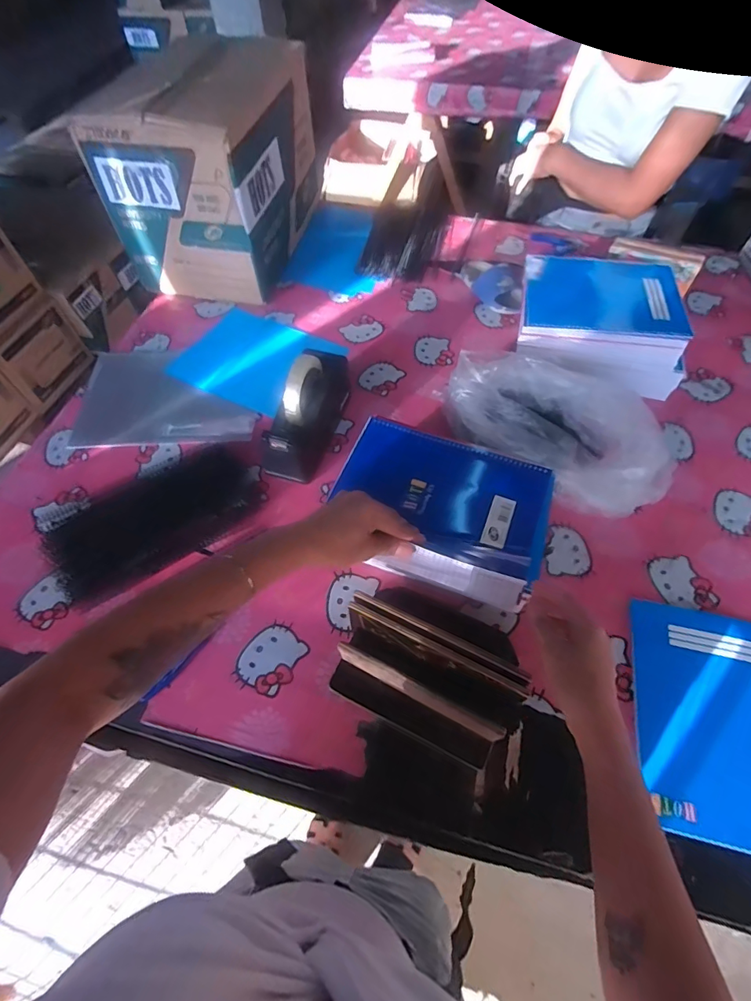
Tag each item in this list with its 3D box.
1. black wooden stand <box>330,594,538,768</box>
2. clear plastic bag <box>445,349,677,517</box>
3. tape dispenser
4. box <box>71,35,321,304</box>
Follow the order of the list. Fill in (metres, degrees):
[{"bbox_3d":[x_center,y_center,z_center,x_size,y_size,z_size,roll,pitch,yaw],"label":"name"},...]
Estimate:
[{"bbox_3d":[0.054,0.201,0.504,0.206,0.114,0.089,22,61,14],"label":"black wooden stand"},{"bbox_3d":[0.275,-0.113,0.699,0.338,0.111,0.205,31,64,19],"label":"clear plastic bag"},{"bbox_3d":[-0.105,-0.146,0.719,0.076,0.127,0.200,18,60,12],"label":"tape dispenser"},{"bbox_3d":[-0.316,-0.668,0.938,0.280,0.305,0.411,12,59,8],"label":"box"}]

